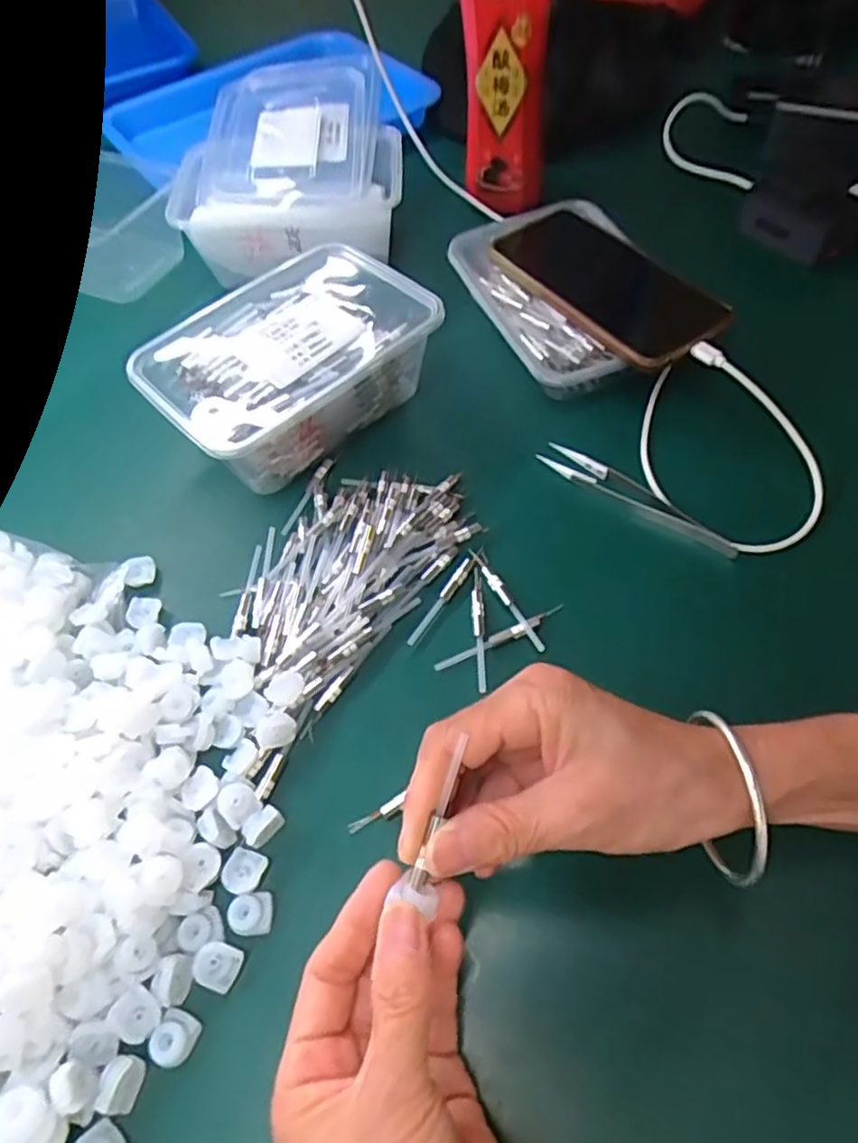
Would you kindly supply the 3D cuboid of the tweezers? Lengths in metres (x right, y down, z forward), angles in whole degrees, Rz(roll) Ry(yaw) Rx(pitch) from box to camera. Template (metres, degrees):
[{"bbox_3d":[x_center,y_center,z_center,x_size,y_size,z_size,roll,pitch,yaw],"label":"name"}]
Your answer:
[{"bbox_3d":[0.118,-0.043,0.405,0.123,0.015,0.017,36,66,24],"label":"tweezers"}]

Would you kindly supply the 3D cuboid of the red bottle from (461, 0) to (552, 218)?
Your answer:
[{"bbox_3d":[0.053,-0.374,0.495,0.058,0.194,0.064,-8,56,-1],"label":"red bottle"}]

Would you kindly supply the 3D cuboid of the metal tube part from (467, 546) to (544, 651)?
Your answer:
[{"bbox_3d":[0.041,0.014,0.375,0.007,0.006,0.073,-24,60,-12],"label":"metal tube part"}]

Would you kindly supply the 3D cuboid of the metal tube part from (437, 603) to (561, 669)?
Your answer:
[{"bbox_3d":[0.038,0.034,0.365,0.075,0.007,0.008,-23,60,-12],"label":"metal tube part"}]

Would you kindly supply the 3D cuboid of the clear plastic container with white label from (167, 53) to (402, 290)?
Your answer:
[{"bbox_3d":[-0.106,-0.325,0.566,0.169,0.072,0.214,-3,56,2],"label":"clear plastic container with white label"}]

